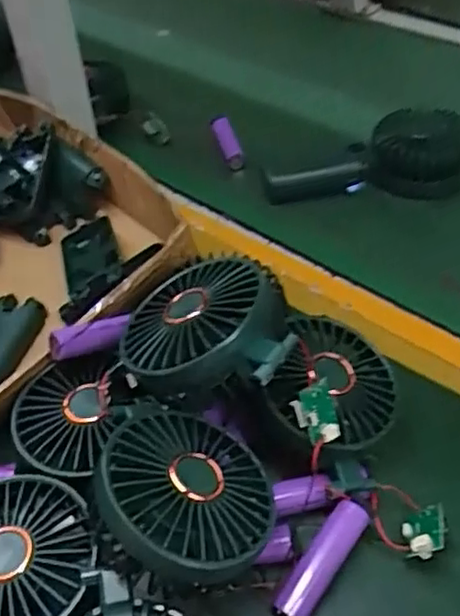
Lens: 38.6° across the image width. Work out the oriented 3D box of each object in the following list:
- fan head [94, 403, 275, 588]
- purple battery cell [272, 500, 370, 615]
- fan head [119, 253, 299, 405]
[{"bbox_3d":[-0.024,0.090,0.316,0.088,0.031,0.083,33,34,6],"label":"fan head"},{"bbox_3d":[0.047,0.132,0.340,0.018,0.022,0.069,28,55,28],"label":"purple battery cell"},{"bbox_3d":[-0.011,0.011,0.359,0.099,0.039,0.099,-7,46,27],"label":"fan head"}]

